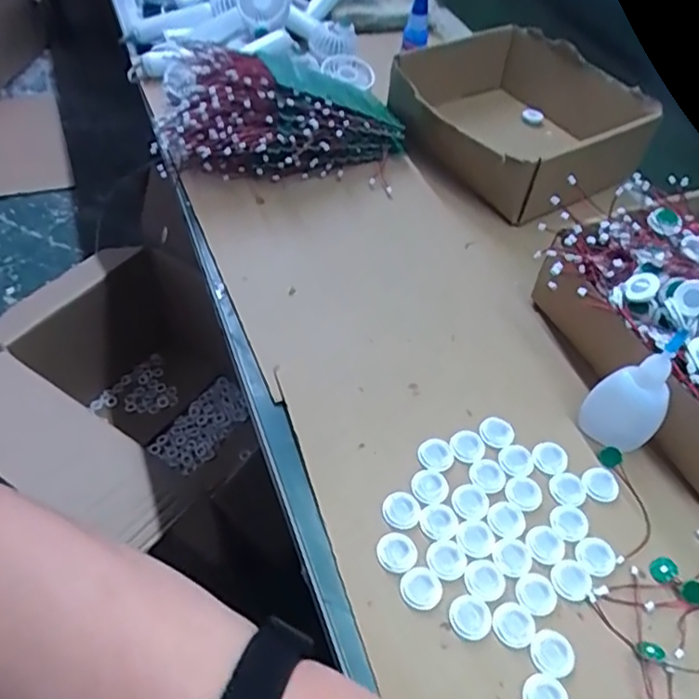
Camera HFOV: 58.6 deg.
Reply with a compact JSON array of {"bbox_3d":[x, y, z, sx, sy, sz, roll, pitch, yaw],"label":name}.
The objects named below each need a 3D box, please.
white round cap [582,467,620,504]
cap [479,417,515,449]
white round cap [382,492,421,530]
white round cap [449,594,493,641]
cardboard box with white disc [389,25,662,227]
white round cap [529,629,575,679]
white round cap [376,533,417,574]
[{"bbox_3d":[0.163,0.087,0.403,0.025,0.004,0.023,3,49,-3],"label":"white round cap"},{"bbox_3d":[0.100,0.056,0.420,0.023,0.004,0.024,3,49,-3],"label":"cap"},{"bbox_3d":[0.032,0.097,0.378,0.023,0.004,0.023,3,49,-3],"label":"white round cap"},{"bbox_3d":[0.067,0.146,0.342,0.022,0.004,0.022,3,49,-3],"label":"white round cap"},{"bbox_3d":[0.165,-0.239,0.632,0.214,0.069,0.227,-29,58,-26],"label":"cardboard box with white disc"},{"bbox_3d":[0.109,0.162,0.333,0.022,0.004,0.023,3,49,-3],"label":"white round cap"},{"bbox_3d":[0.027,0.117,0.360,0.021,0.004,0.023,3,49,-3],"label":"white round cap"}]

